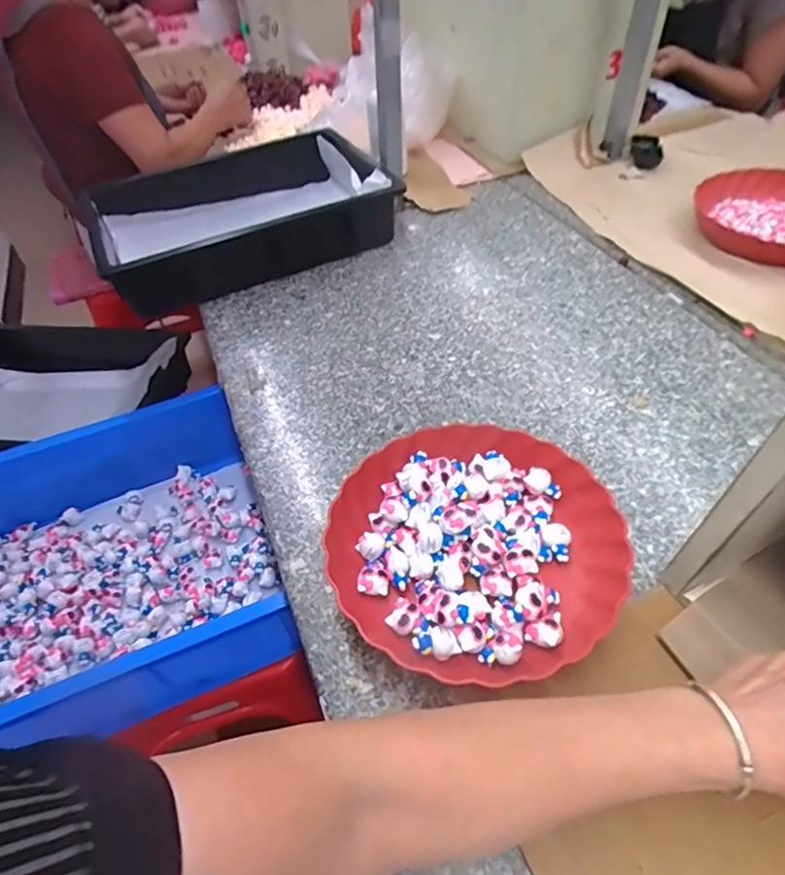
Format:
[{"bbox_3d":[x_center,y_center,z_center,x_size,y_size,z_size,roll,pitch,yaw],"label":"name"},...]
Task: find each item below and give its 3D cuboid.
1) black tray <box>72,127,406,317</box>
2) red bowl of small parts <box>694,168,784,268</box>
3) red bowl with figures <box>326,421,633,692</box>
[{"bbox_3d":[-0.249,-0.368,0.889,0.431,0.104,0.337,-24,50,-16],"label":"black tray"},{"bbox_3d":[0.574,-0.335,0.811,0.239,0.046,0.219,-2,49,2],"label":"red bowl of small parts"},{"bbox_3d":[0.071,0.092,0.474,0.235,0.056,0.225,-2,49,2],"label":"red bowl with figures"}]

